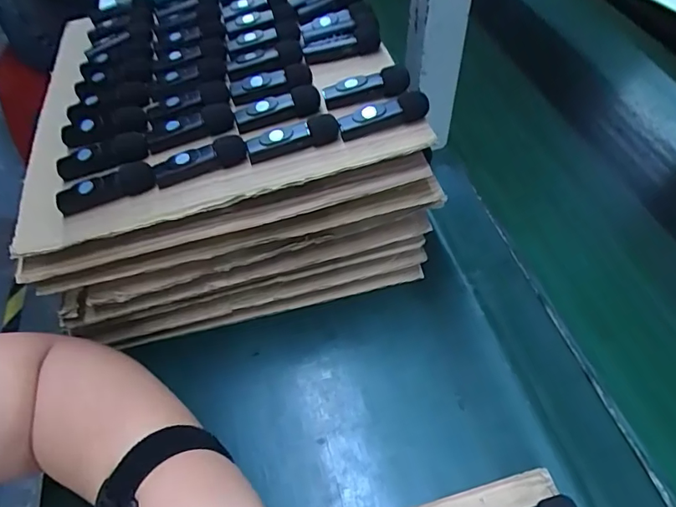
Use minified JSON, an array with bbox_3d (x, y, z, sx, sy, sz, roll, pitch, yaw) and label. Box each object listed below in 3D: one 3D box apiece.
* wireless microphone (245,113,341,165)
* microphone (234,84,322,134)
[{"bbox_3d":[-0.031,-0.080,0.339,0.064,0.016,0.017,-18,54,-13],"label":"wireless microphone"},{"bbox_3d":[-0.044,-0.106,0.359,0.063,0.017,0.016,-18,54,-12],"label":"microphone"}]

